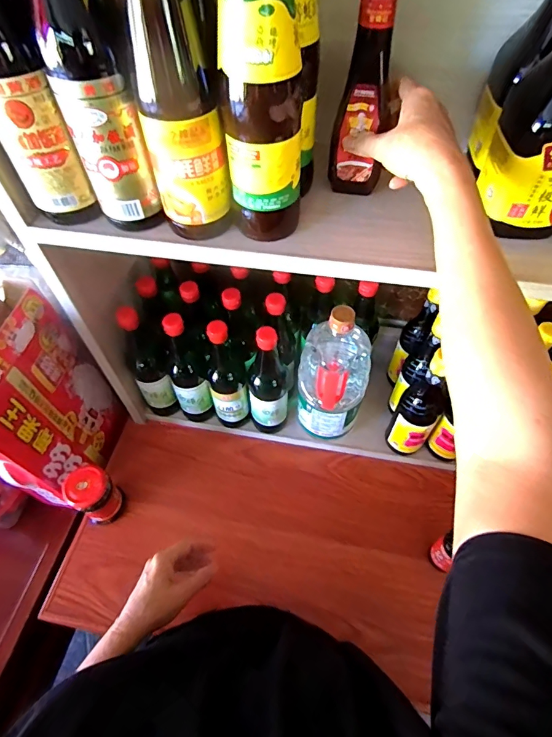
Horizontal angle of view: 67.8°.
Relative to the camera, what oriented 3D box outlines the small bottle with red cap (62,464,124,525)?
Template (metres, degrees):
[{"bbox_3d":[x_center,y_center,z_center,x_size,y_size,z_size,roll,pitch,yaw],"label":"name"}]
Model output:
[{"bbox_3d":[-0.290,0.209,0.668,0.060,0.122,0.065,-1,55,1],"label":"small bottle with red cap"}]

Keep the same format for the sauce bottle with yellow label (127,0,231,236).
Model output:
[{"bbox_3d":[-0.084,-0.235,0.326,0.062,0.255,0.067,-15,56,-8],"label":"sauce bottle with yellow label"}]

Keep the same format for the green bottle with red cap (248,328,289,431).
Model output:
[{"bbox_3d":[-0.013,0.028,0.690,0.069,0.279,0.069,-2,55,0],"label":"green bottle with red cap"}]

